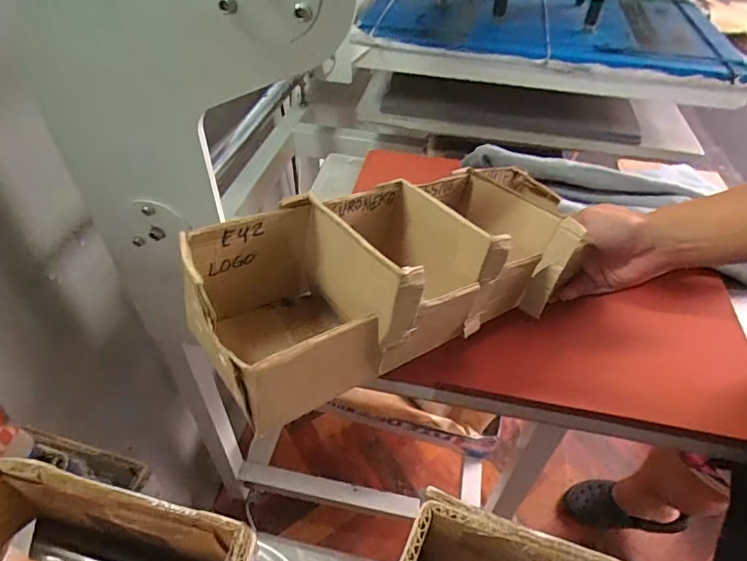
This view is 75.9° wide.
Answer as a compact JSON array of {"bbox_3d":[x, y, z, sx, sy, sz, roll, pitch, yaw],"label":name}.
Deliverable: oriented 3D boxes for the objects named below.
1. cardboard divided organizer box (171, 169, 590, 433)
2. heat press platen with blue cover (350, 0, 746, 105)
[{"bbox_3d":[0.044,-0.024,0.394,0.367,0.102,0.128,-20,48,-28],"label":"cardboard divided organizer box"},{"bbox_3d":[0.286,-0.433,0.814,0.571,0.084,0.317,7,45,6],"label":"heat press platen with blue cover"}]

